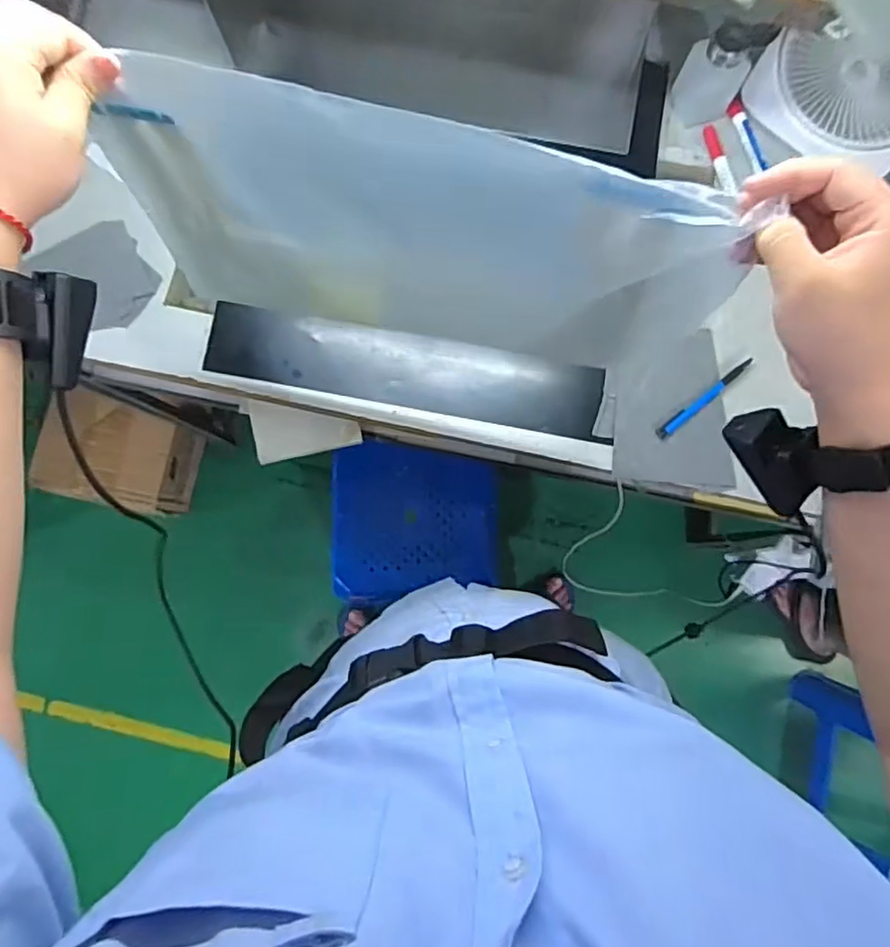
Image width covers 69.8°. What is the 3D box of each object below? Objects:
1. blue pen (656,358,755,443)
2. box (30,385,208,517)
[{"bbox_3d":[0.294,-0.084,0.720,0.133,0.009,0.014,-38,85,-4],"label":"blue pen"},{"bbox_3d":[-0.700,-0.037,1.398,0.284,0.186,0.223,11,83,1],"label":"box"}]

